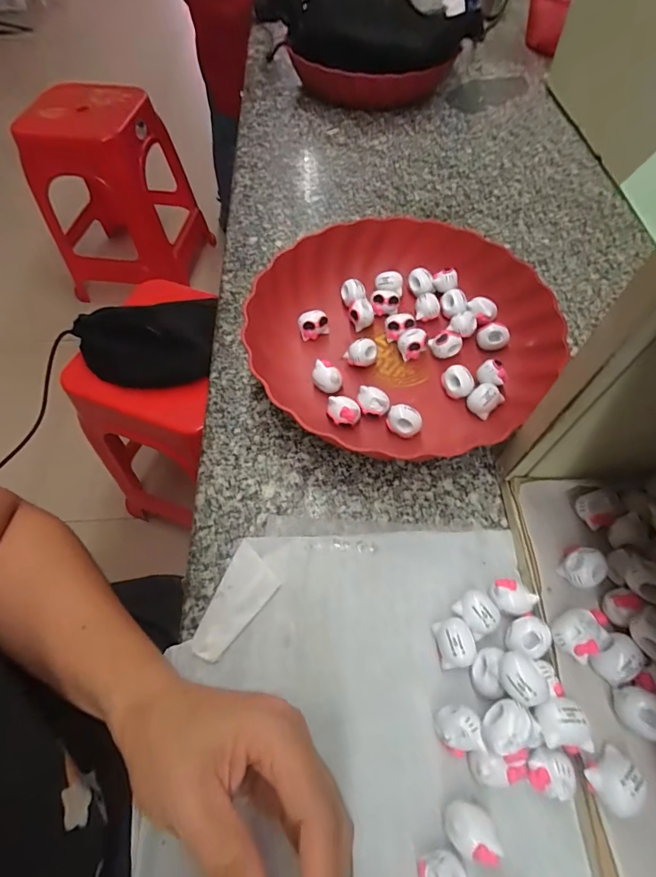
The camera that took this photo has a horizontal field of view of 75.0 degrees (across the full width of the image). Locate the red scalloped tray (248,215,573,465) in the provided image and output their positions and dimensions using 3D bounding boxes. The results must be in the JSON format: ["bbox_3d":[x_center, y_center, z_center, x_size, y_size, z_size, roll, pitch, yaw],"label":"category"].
[{"bbox_3d":[0.057,-0.088,0.356,0.235,0.047,0.237,39,67,19],"label":"red scalloped tray"}]

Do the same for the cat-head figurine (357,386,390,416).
[{"bbox_3d":[0.035,-0.026,0.334,0.024,0.022,0.017,14,61,8],"label":"cat-head figurine"}]

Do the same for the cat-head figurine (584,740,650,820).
[{"bbox_3d":[0.136,0.161,0.200,0.024,0.012,0.019,-27,64,-15],"label":"cat-head figurine"}]

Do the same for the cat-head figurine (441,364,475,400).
[{"bbox_3d":[0.103,-0.044,0.341,0.025,0.022,0.018,33,66,17],"label":"cat-head figurine"}]

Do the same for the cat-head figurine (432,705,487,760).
[{"bbox_3d":[0.069,0.154,0.225,0.020,0.021,0.023,-18,62,-10],"label":"cat-head figurine"}]

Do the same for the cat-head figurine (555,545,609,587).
[{"bbox_3d":[0.152,0.077,0.255,0.022,0.018,0.022,-8,61,-4],"label":"cat-head figurine"}]

